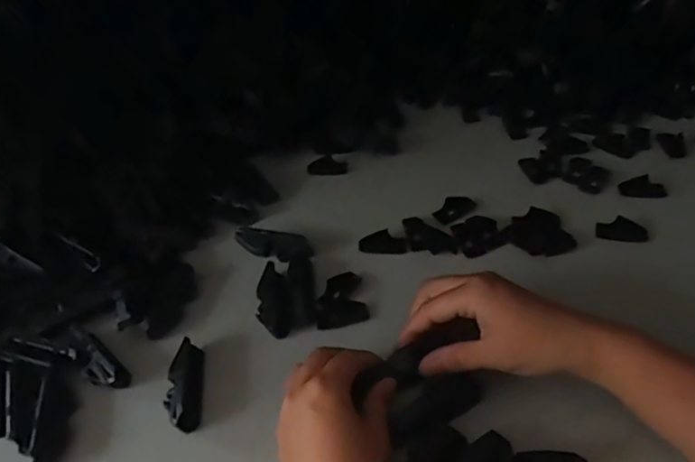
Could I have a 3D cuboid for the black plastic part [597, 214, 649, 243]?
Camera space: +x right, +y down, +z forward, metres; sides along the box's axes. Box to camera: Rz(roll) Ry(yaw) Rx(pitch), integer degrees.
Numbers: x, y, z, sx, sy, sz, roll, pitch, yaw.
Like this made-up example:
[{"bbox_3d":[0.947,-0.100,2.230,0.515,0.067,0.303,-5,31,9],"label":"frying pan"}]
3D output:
[{"bbox_3d":[0.240,-0.002,0.501,0.042,0.007,0.024,16,47,21],"label":"black plastic part"}]

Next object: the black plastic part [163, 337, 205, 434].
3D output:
[{"bbox_3d":[-0.119,0.110,0.420,0.024,0.018,0.072,-8,43,-3],"label":"black plastic part"}]

